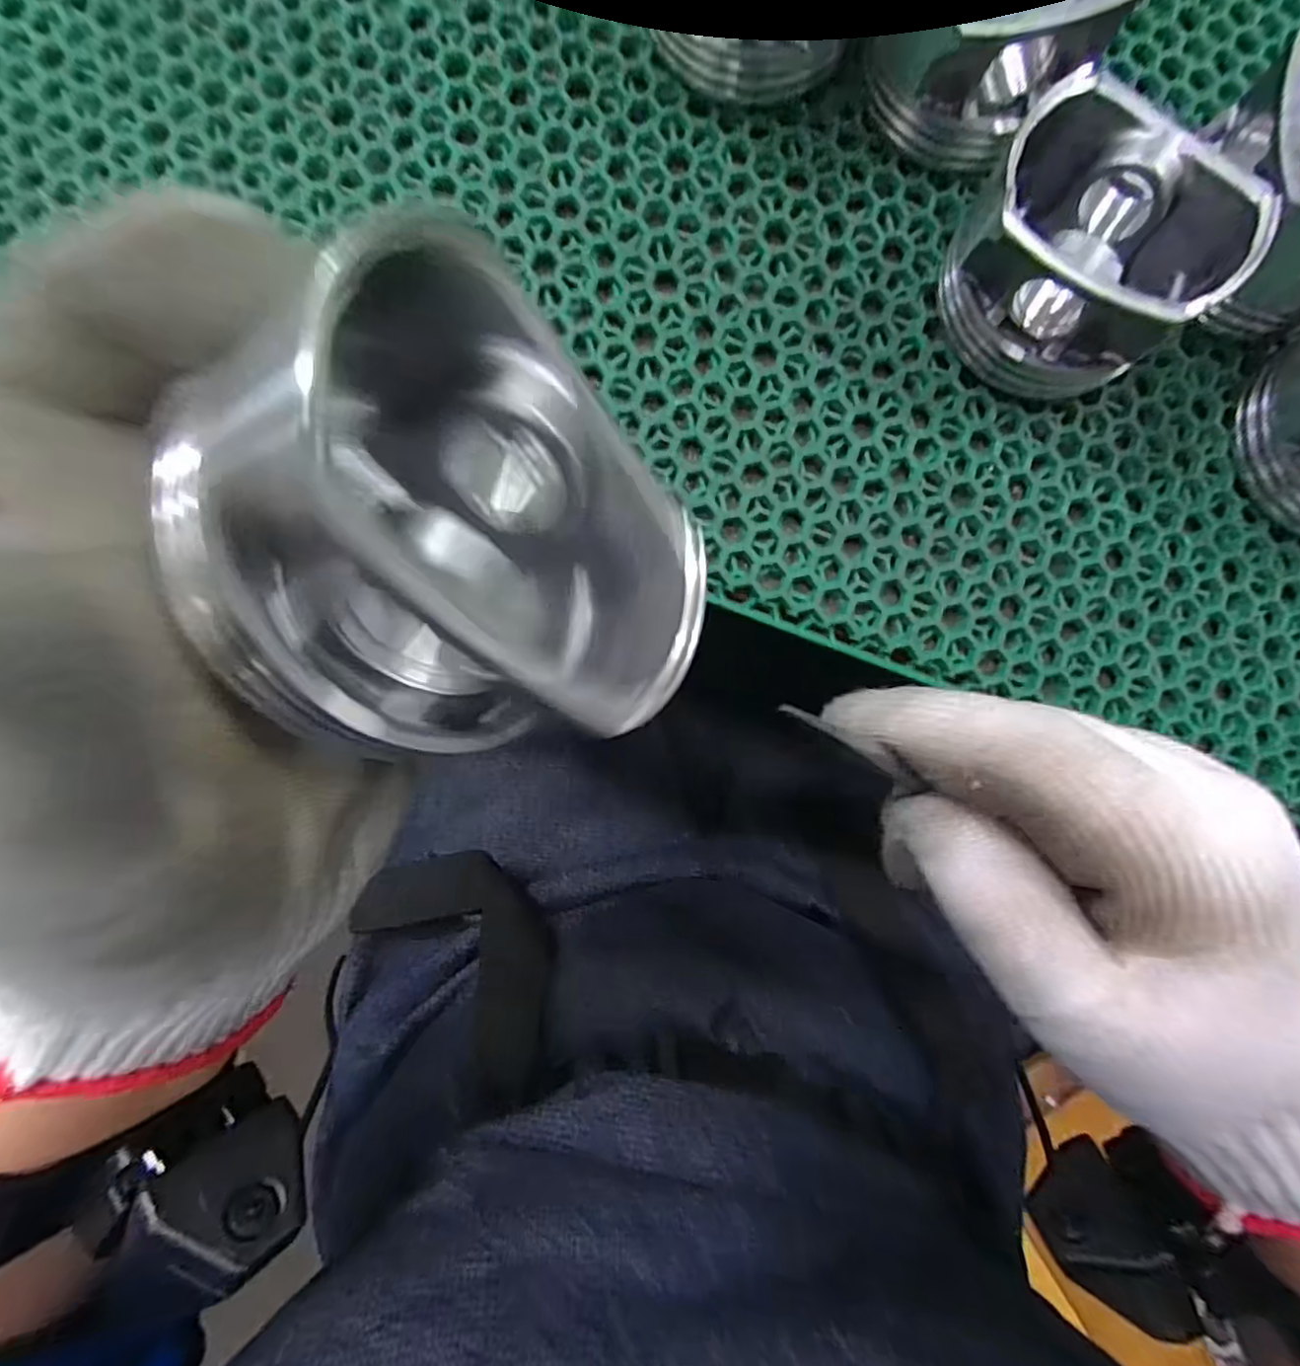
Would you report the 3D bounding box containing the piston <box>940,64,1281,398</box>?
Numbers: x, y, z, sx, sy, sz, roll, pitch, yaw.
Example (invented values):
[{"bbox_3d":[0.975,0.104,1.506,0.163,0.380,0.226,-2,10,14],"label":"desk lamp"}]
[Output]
[{"bbox_3d":[0.136,-0.136,0.207,0.074,0.051,0.066,39,87,-1],"label":"piston"}]

